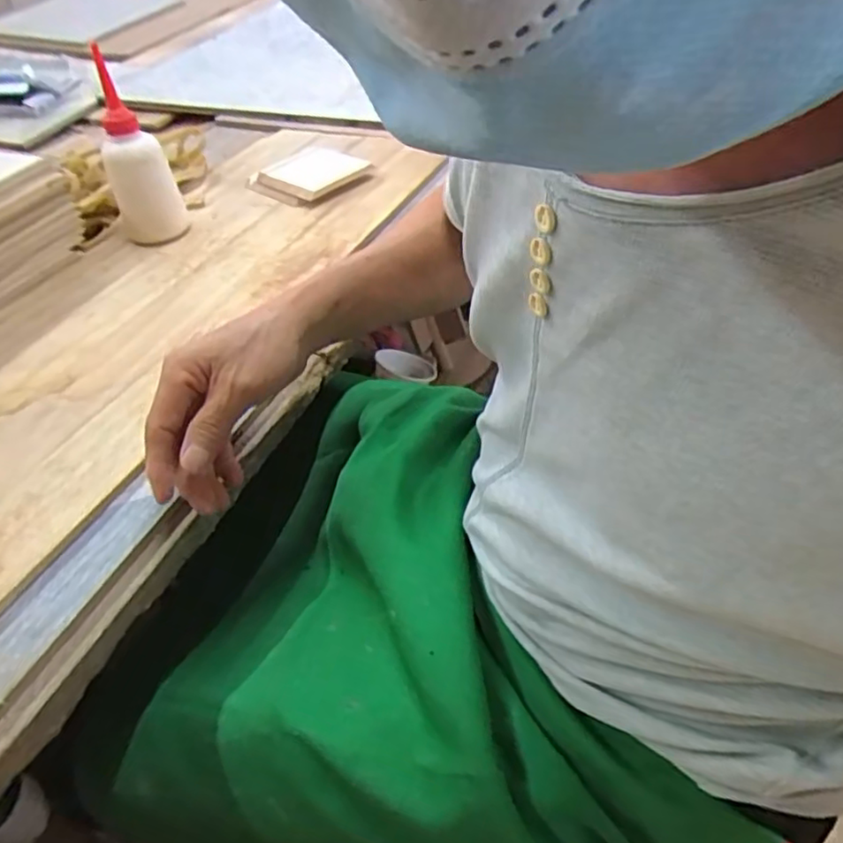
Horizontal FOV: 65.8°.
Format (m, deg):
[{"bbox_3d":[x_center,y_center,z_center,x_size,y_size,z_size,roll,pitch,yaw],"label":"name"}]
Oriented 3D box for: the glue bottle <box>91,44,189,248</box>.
[{"bbox_3d":[-0.269,-0.247,0.607,0.058,0.160,0.047,-18,46,-13],"label":"glue bottle"}]

